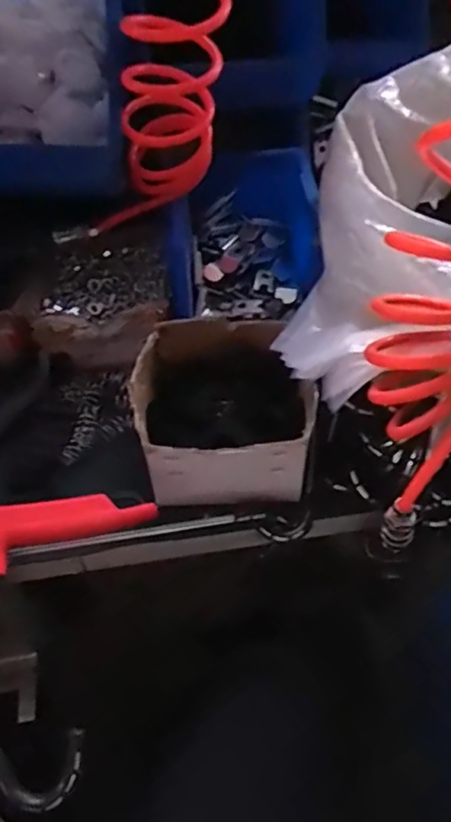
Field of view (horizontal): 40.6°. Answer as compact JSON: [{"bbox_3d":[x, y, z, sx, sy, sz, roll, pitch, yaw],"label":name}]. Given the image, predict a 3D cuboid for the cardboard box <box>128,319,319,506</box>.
[{"bbox_3d":[-0.008,-0.006,0.513,0.129,0.062,0.155,-7,48,-4],"label":"cardboard box"}]

